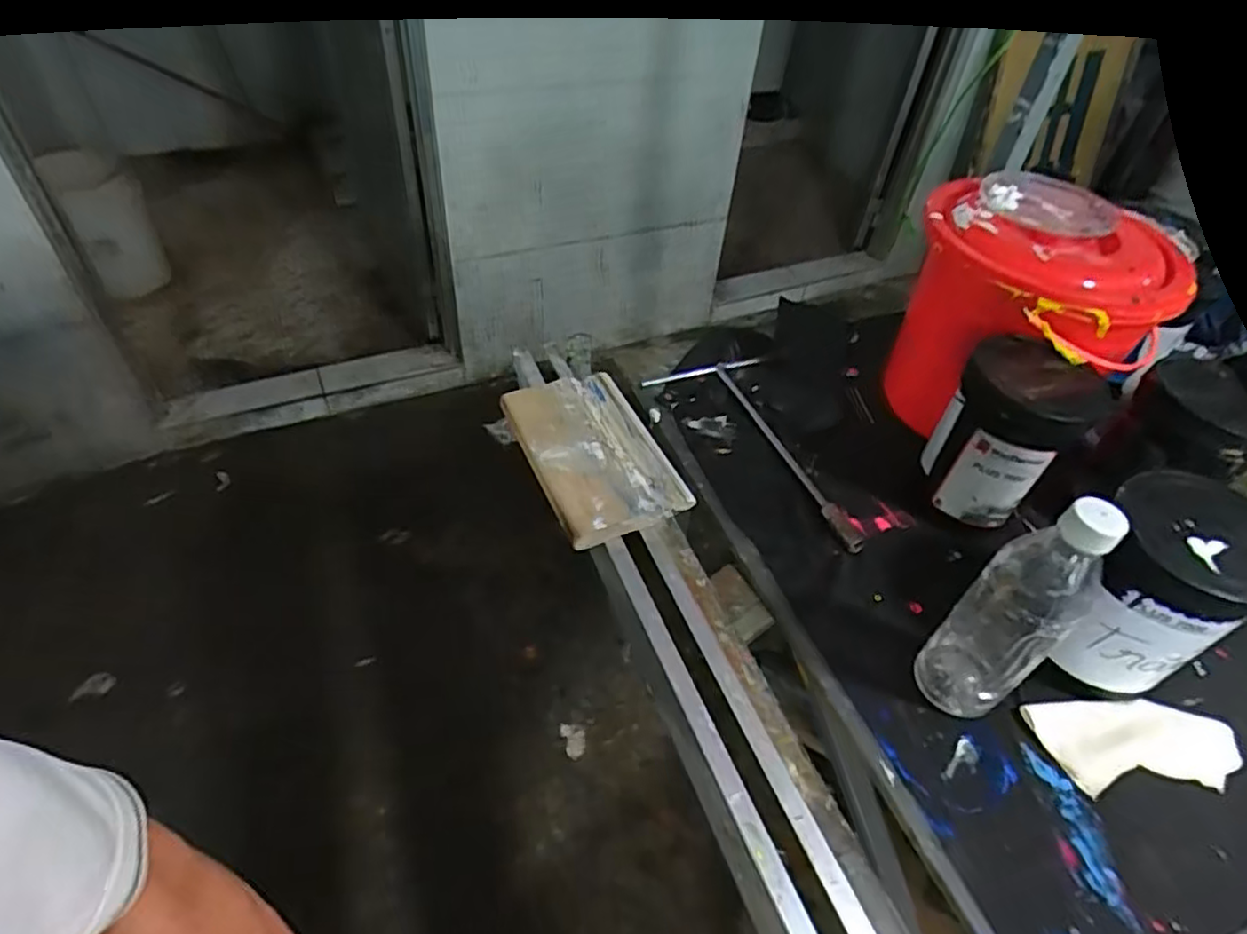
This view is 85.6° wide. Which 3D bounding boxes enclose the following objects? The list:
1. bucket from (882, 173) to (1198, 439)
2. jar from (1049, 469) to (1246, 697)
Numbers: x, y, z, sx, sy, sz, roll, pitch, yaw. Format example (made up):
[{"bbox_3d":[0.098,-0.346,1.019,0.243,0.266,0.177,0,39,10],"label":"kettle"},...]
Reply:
[{"bbox_3d":[0.375,-0.138,0.655,0.191,0.209,0.190,2,46,-2],"label":"bucket"},{"bbox_3d":[0.379,0.093,0.491,0.096,0.166,0.089,2,46,-2],"label":"jar"}]

